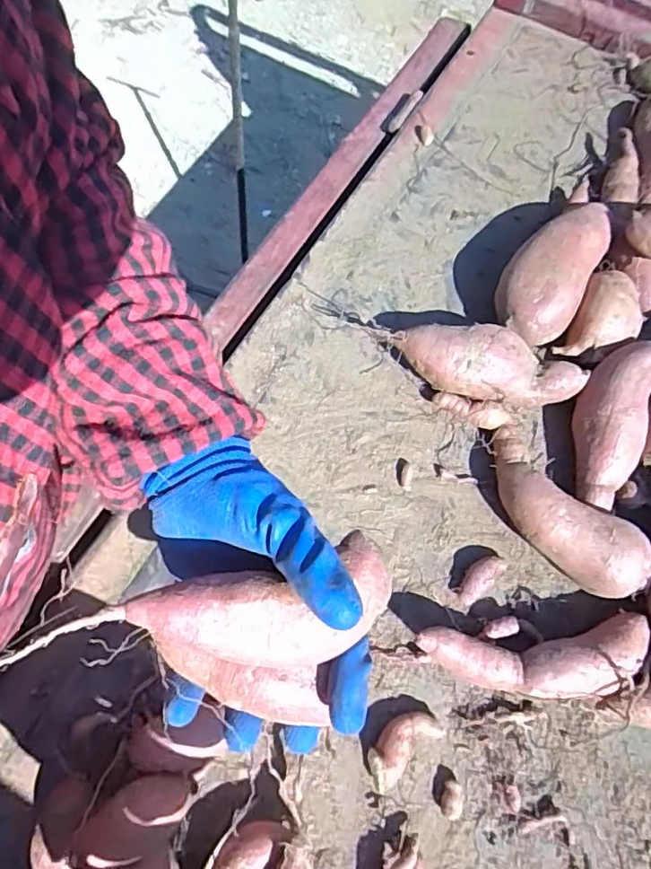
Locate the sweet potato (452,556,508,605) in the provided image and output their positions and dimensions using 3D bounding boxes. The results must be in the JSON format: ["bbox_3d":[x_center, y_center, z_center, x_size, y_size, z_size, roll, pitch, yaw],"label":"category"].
[{"bbox_3d":[0.119,0.111,0.447,0.045,0.018,0.019,-41,67,-17],"label":"sweet potato"}]

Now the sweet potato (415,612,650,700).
[{"bbox_3d":[0.151,0.161,0.414,0.161,0.036,0.050,-6,62,1],"label":"sweet potato"}]

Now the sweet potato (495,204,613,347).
[{"bbox_3d":[0.199,-0.140,0.509,0.065,0.055,0.140,32,68,18],"label":"sweet potato"}]

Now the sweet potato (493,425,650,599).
[{"bbox_3d":[0.177,0.061,0.447,0.065,0.045,0.152,-36,66,-15],"label":"sweet potato"}]

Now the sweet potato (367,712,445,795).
[{"bbox_3d":[0.052,0.216,0.405,0.058,0.025,0.028,-35,66,-14],"label":"sweet potato"}]

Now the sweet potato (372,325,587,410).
[{"bbox_3d":[0.130,-0.057,0.483,0.158,0.048,0.047,5,63,6],"label":"sweet potato"}]

